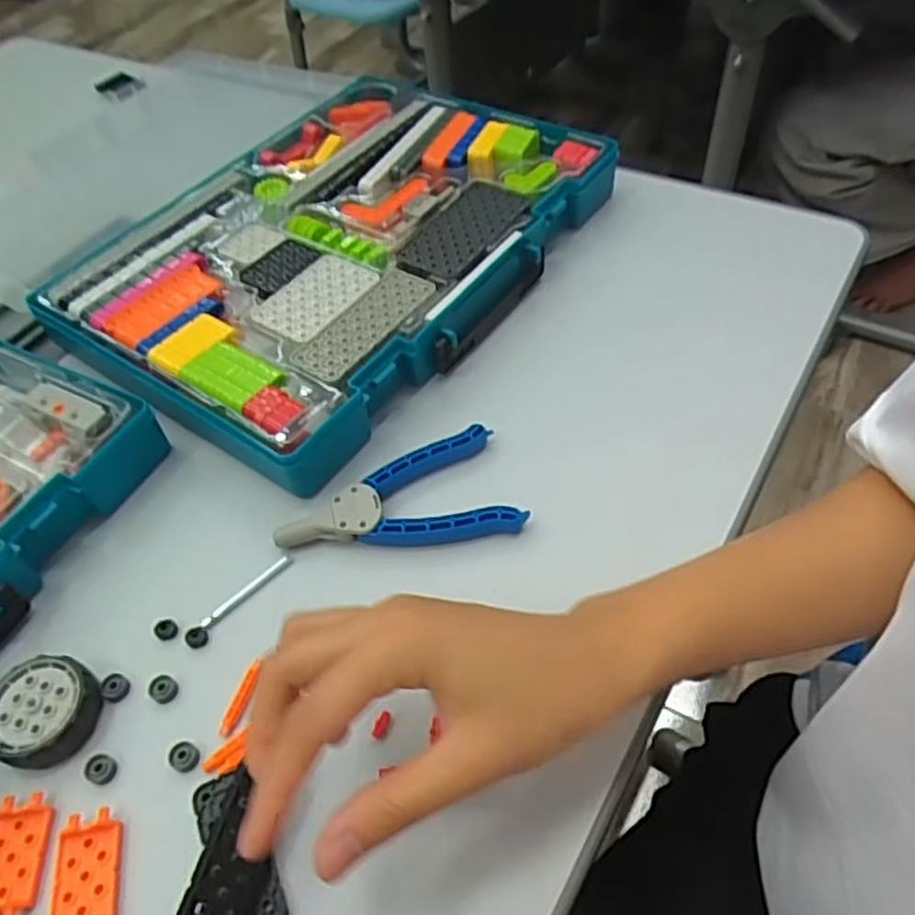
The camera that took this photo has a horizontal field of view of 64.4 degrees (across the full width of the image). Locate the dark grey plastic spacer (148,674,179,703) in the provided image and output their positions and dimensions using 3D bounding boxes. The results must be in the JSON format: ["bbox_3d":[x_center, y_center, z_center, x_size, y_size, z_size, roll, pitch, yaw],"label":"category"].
[{"bbox_3d":[-0.142,0.112,0.351,0.012,0.007,0.012,-3,52,4],"label":"dark grey plastic spacer"}]

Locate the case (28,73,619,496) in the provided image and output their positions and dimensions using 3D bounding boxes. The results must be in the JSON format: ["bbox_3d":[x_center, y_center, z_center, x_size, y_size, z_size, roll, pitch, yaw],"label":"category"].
[{"bbox_3d":[-0.083,-0.157,0.529,0.271,0.047,0.365,31,61,26],"label":"case"}]

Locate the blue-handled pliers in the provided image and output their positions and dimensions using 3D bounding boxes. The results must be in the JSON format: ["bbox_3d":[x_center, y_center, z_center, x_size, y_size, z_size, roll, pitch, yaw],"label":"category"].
[{"bbox_3d":[-0.033,0.021,0.404,0.128,0.018,0.067,-7,52,0],"label":"blue-handled pliers"}]

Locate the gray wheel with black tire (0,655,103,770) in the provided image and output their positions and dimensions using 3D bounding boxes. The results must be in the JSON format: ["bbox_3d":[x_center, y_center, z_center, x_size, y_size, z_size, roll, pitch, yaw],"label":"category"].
[{"bbox_3d":[-0.194,0.119,0.341,0.049,0.016,0.048,-3,52,4],"label":"gray wheel with black tire"}]

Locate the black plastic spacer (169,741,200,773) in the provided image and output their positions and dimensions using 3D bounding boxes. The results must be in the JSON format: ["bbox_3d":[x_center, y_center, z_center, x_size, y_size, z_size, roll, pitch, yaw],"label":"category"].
[{"bbox_3d":[-0.124,0.135,0.329,0.013,0.004,0.012,-3,52,4],"label":"black plastic spacer"}]

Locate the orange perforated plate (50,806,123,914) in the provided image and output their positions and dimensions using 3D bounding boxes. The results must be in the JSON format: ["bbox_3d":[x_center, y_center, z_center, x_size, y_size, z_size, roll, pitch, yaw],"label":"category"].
[{"bbox_3d":[-0.154,0.174,0.302,0.025,0.005,0.048,-13,52,-4],"label":"orange perforated plate"}]

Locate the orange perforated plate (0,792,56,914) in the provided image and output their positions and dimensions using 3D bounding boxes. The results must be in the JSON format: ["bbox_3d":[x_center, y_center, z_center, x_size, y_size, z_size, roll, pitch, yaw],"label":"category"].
[{"bbox_3d":[-0.189,0.170,0.308,0.027,0.005,0.048,-8,52,-1],"label":"orange perforated plate"}]

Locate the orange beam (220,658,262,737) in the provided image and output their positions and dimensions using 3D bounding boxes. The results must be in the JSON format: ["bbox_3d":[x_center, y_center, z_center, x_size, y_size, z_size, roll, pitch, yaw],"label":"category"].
[{"bbox_3d":[-0.102,0.113,0.344,0.007,0.004,0.037,13,55,15],"label":"orange beam"}]

